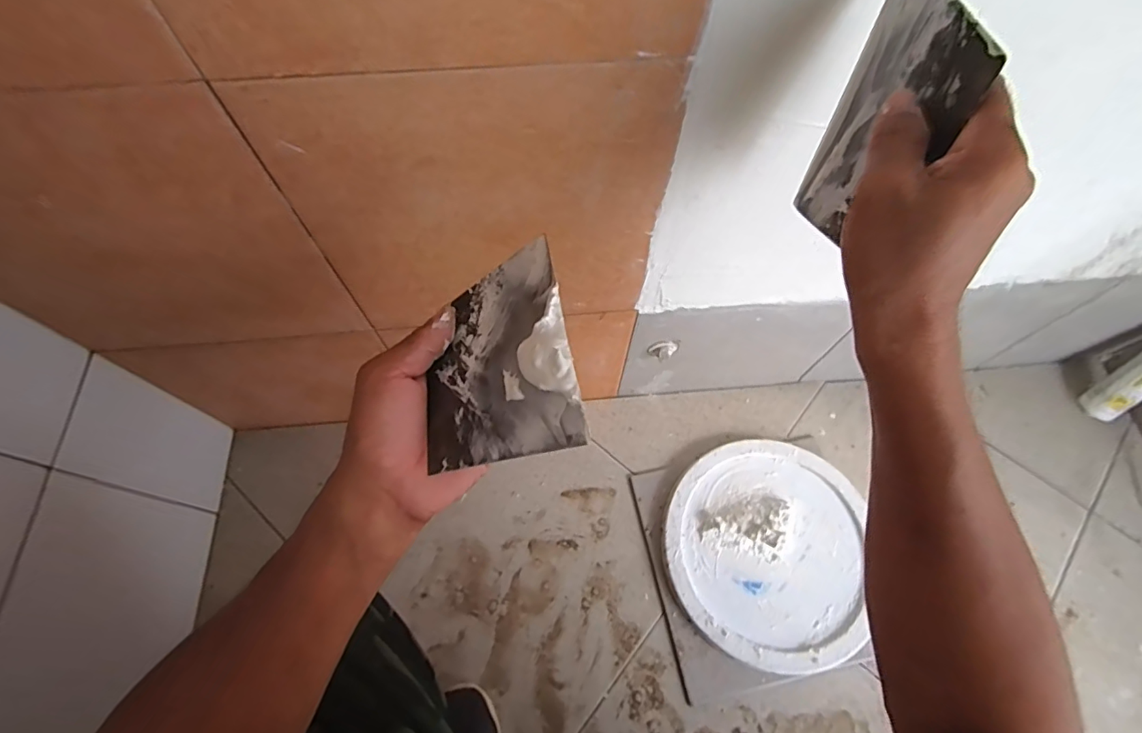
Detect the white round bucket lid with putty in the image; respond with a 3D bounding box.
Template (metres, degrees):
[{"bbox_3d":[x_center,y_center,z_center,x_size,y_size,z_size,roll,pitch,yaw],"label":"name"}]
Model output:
[{"bbox_3d":[0.268,0.245,0.704,0.266,0.048,0.286,1,65,-1],"label":"white round bucket lid with putty"}]

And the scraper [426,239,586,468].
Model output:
[{"bbox_3d":[-0.045,-0.008,0.292,0.094,0.010,0.137,-23,54,18],"label":"scraper"}]

